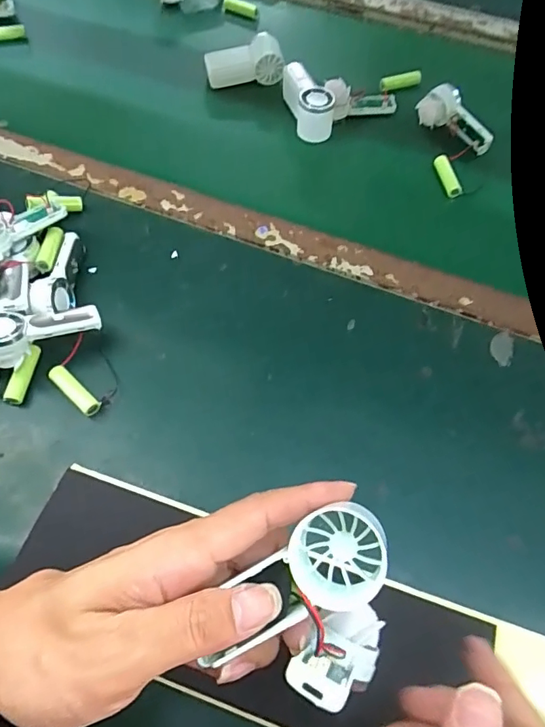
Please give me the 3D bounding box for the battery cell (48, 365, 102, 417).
[{"bbox_3d":[-0.161,0.021,0.407,0.053,0.014,0.015,39,69,16],"label":"battery cell"}]

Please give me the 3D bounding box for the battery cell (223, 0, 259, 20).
[{"bbox_3d":[-0.041,-0.467,0.660,0.051,0.020,0.015,26,66,11],"label":"battery cell"}]

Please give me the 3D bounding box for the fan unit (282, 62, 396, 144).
[{"bbox_3d":[0.071,-0.288,0.555,0.127,0.042,0.068,10,64,4],"label":"fan unit"}]

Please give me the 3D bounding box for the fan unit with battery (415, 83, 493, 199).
[{"bbox_3d":[0.201,-0.241,0.534,0.061,0.030,0.125,-7,64,-5],"label":"fan unit with battery"}]

